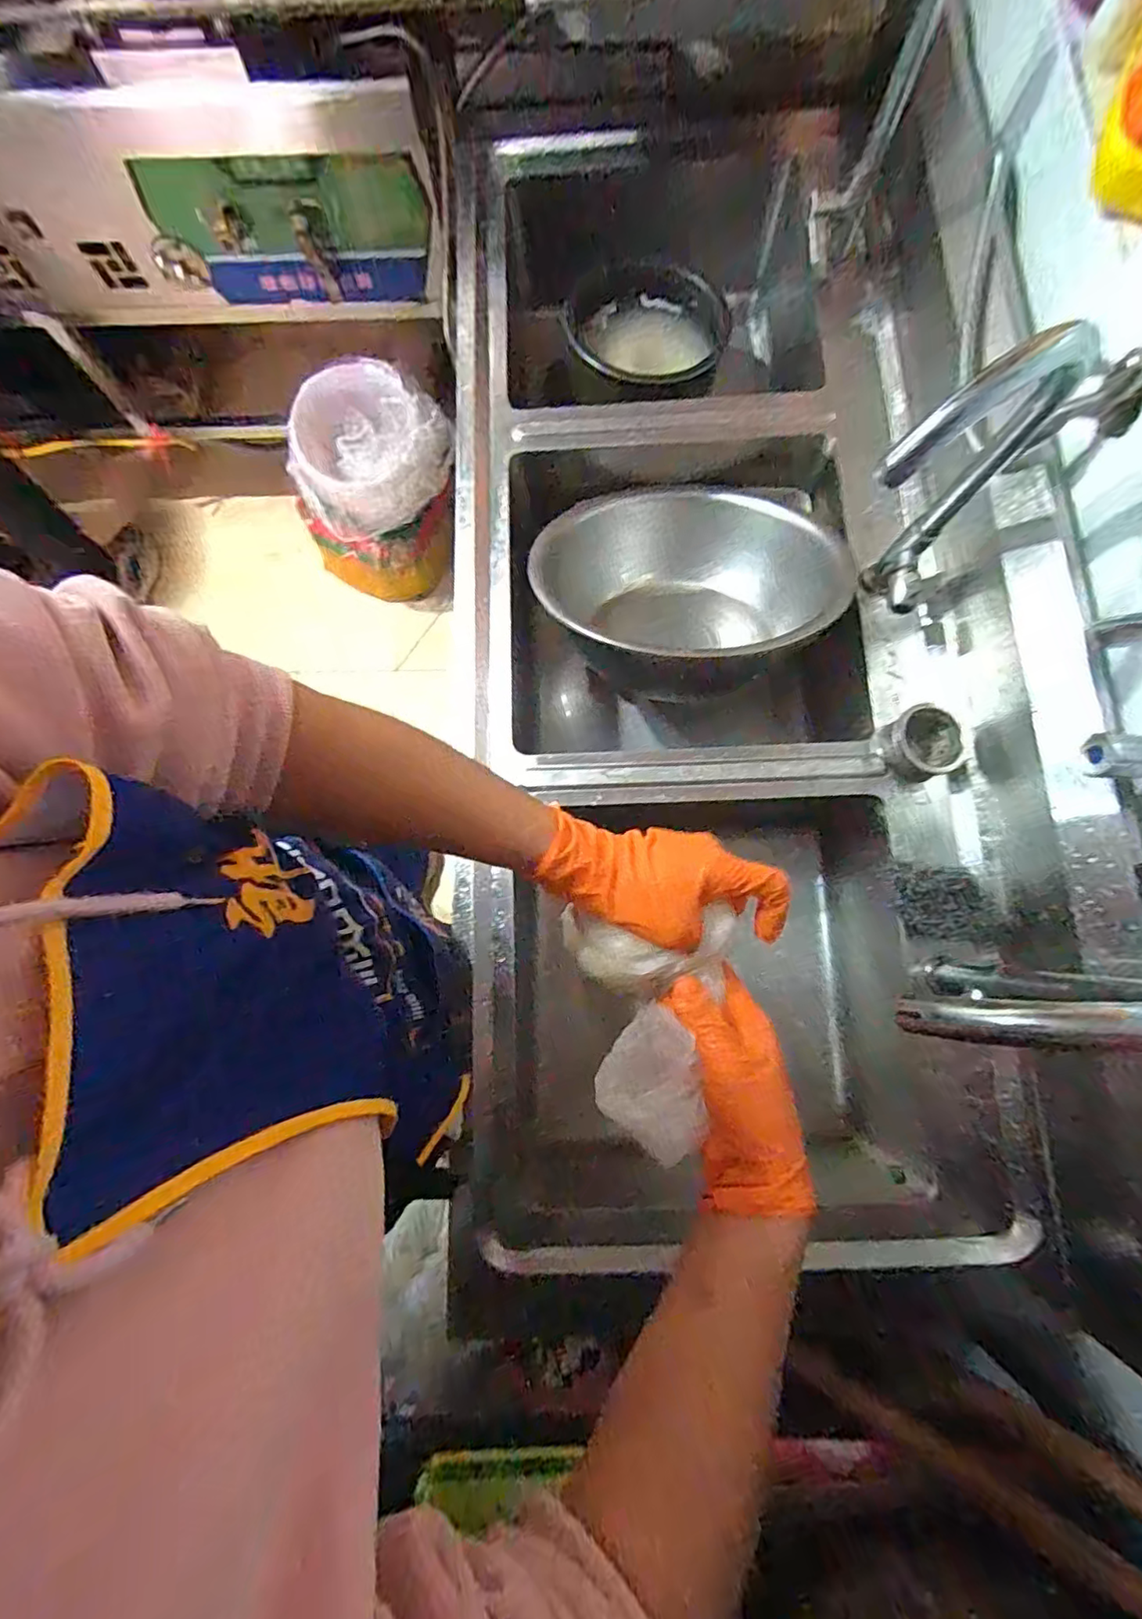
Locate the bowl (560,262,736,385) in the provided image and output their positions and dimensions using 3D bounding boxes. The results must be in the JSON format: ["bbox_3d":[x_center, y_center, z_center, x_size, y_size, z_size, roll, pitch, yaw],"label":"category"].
[{"bbox_3d":[0.117,-0.677,0.889,0.211,0.090,0.192,0,78,1],"label":"bowl"}]

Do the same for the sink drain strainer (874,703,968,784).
[{"bbox_3d":[0.369,-0.068,0.645,0.072,0.042,0.075,-27,79,-5],"label":"sink drain strainer"}]

